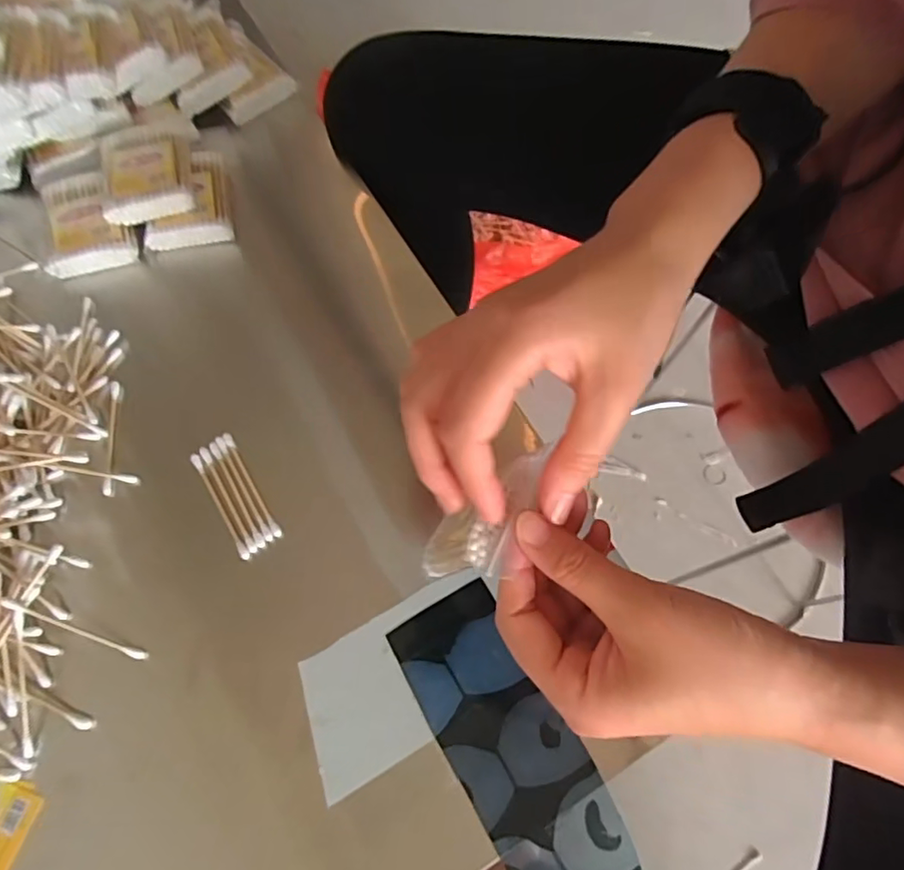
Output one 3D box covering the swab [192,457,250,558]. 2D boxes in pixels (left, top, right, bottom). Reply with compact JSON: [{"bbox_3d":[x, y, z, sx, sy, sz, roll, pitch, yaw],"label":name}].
[{"bbox_3d":[-0.133,0.041,0.331,0.006,0.006,0.070,-30,73,-12],"label":"swab"}]

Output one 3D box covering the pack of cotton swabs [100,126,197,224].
[{"bbox_3d":[-0.209,-0.181,0.393,0.056,0.018,0.076,-14,71,-6],"label":"pack of cotton swabs"}]

